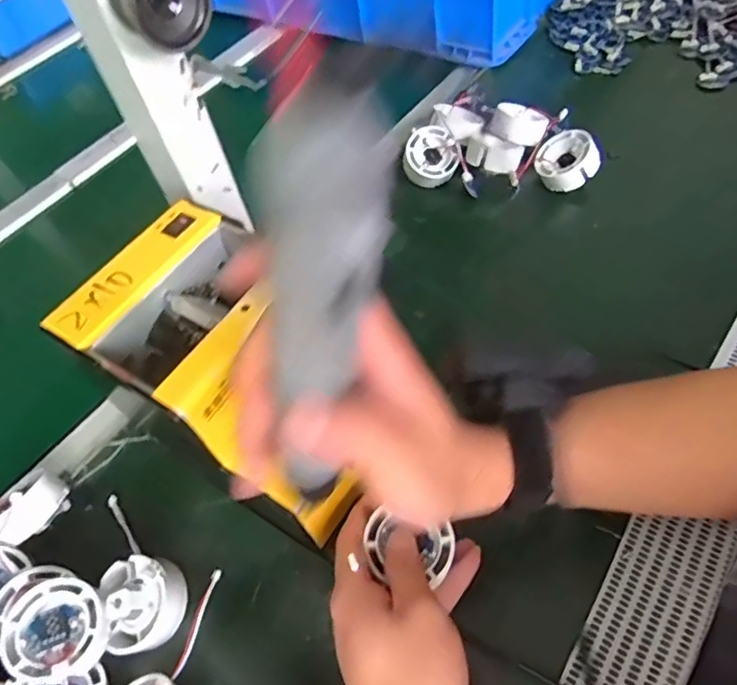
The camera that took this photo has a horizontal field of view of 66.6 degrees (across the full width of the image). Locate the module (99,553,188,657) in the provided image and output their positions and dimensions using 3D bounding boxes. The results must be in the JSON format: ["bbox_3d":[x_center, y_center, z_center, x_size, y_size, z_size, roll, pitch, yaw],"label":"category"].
[{"bbox_3d":[-0.141,0.161,0.355,0.051,0.018,0.055,-1,58,2],"label":"module"}]

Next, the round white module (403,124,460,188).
[{"bbox_3d":[0.065,-0.191,0.578,0.055,0.026,0.061,2,75,3],"label":"round white module"}]

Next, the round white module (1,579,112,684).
[{"bbox_3d":[-0.185,0.175,0.339,0.053,0.021,0.053,7,56,-10],"label":"round white module"}]

